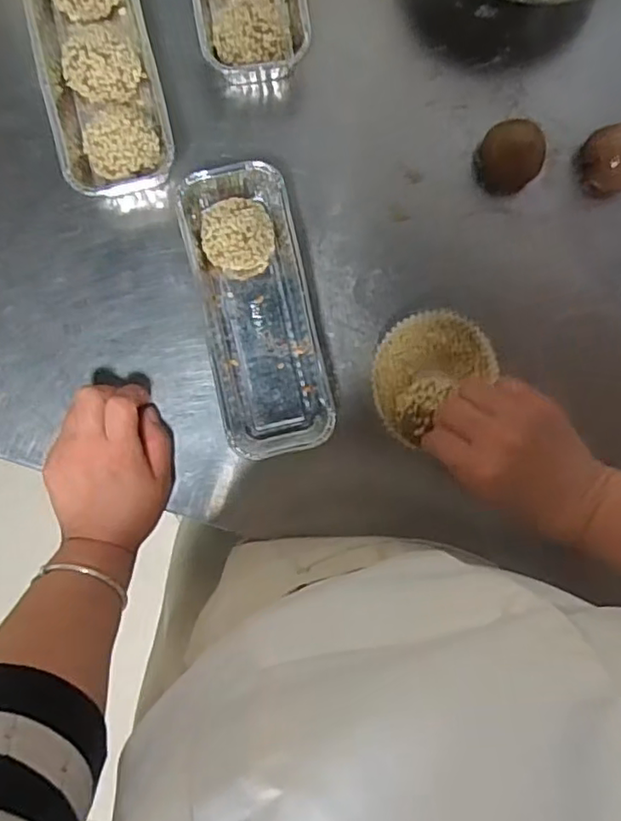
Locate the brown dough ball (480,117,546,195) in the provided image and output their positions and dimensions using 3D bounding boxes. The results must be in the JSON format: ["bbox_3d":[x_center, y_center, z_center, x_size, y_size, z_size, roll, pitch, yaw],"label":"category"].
[{"bbox_3d":[0.156,-0.196,0.475,0.043,0.028,0.048,-1,92,-3],"label":"brown dough ball"}]

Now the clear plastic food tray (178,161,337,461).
[{"bbox_3d":[-0.039,-0.074,0.456,0.081,0.046,0.206,-11,93,-2],"label":"clear plastic food tray"}]

